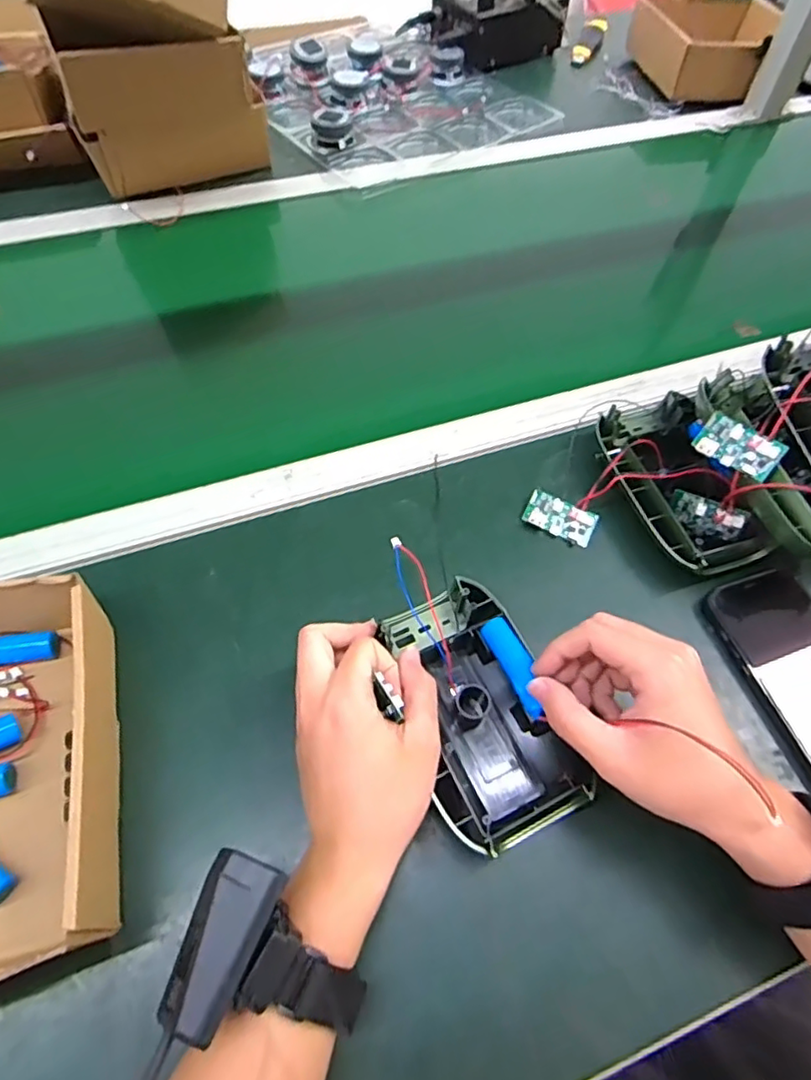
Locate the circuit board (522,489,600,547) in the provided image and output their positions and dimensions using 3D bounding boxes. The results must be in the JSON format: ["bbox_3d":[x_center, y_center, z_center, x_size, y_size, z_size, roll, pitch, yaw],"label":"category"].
[{"bbox_3d":[0.127,-0.018,0.490,0.057,0.005,0.030,26,82,11],"label":"circuit board"}]

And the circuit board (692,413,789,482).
[{"bbox_3d":[0.241,-0.068,0.435,0.056,0.006,0.031,41,103,28],"label":"circuit board"}]

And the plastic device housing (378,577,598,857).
[{"bbox_3d":[0.046,0.107,0.388,0.085,0.038,0.158,-15,63,-11],"label":"plastic device housing"}]

